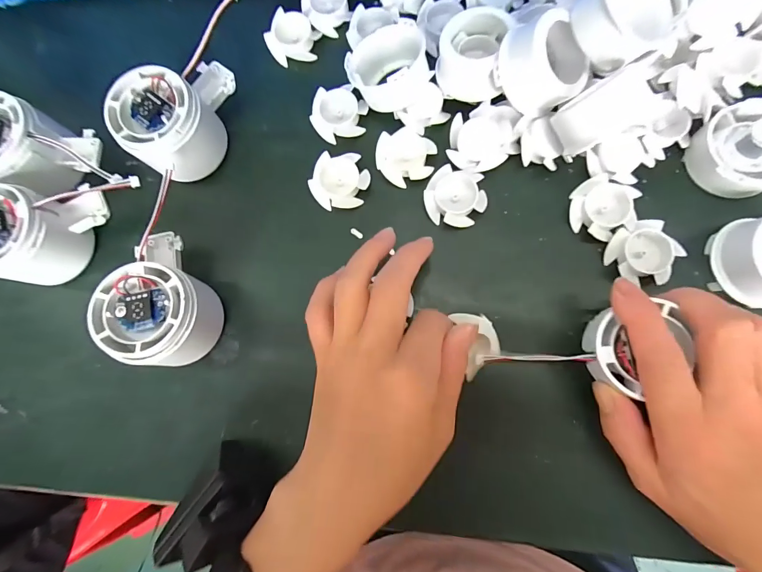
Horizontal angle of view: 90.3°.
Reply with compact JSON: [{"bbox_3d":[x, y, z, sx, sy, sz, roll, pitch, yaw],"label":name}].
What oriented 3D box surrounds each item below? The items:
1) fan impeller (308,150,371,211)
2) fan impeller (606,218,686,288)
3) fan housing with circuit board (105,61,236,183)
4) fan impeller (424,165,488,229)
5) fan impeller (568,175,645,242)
[{"bbox_3d":[-0.029,-0.073,0.267,0.040,0.012,0.038,-1,82,4],"label":"fan impeller"},{"bbox_3d":[0.165,-0.019,0.238,0.038,0.012,0.038,-1,82,4],"label":"fan impeller"},{"bbox_3d":[-0.140,-0.117,0.263,0.058,0.052,0.086,13,83,6],"label":"fan housing with circuit board"},{"bbox_3d":[0.051,-0.060,0.256,0.039,0.011,0.037,10,83,6],"label":"fan impeller"},{"bbox_3d":[0.143,-0.050,0.245,0.041,0.011,0.038,-1,82,4],"label":"fan impeller"}]

